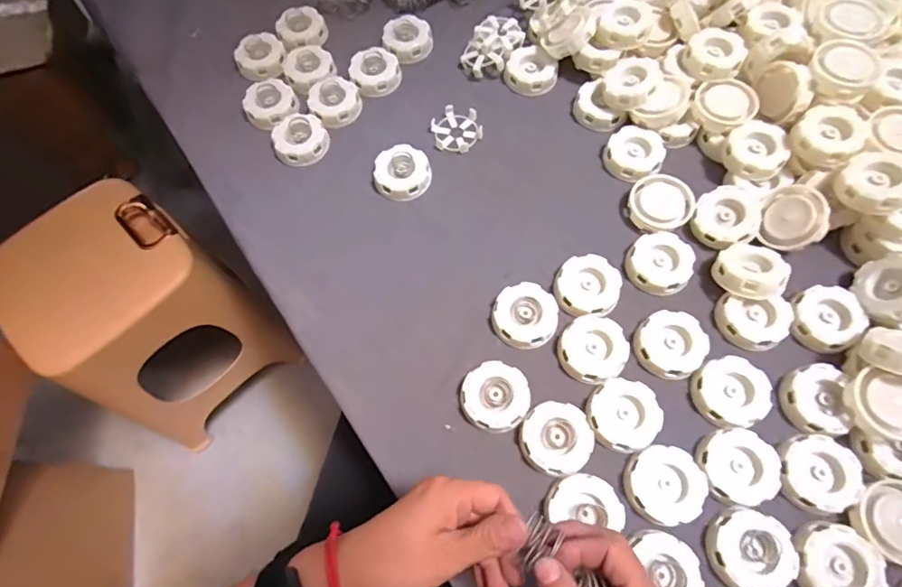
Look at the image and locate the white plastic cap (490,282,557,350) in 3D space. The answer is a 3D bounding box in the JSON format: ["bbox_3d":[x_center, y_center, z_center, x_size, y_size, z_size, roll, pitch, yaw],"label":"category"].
[{"bbox_3d":[0.071,0.021,0.501,0.060,0.020,0.062,-1,67,2],"label":"white plastic cap"}]

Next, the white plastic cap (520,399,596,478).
[{"bbox_3d":[0.093,0.129,0.459,0.060,0.019,0.060,-1,67,2],"label":"white plastic cap"}]

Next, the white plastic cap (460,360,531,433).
[{"bbox_3d":[0.040,0.095,0.475,0.060,0.018,0.058,-1,67,2],"label":"white plastic cap"}]

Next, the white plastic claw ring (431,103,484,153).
[{"bbox_3d":[0.006,-0.194,0.607,0.057,0.010,0.061,-1,67,2],"label":"white plastic claw ring"}]

